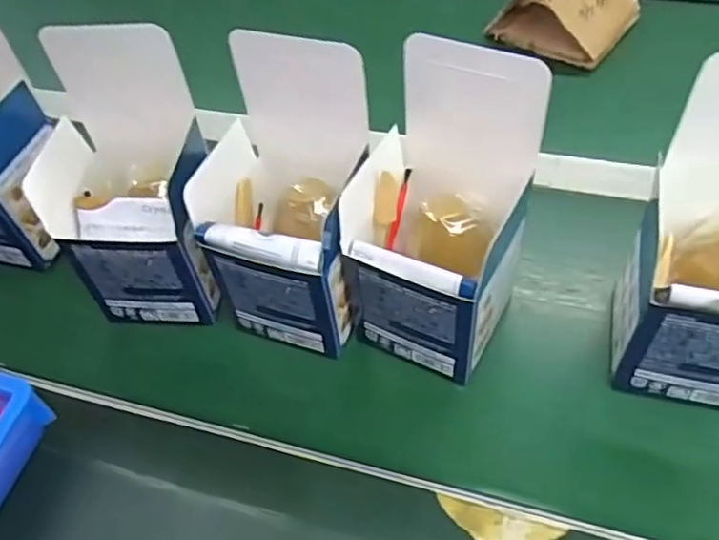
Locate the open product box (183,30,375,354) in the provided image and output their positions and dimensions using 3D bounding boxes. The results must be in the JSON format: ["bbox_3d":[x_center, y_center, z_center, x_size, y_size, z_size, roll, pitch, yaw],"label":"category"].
[{"bbox_3d":[-0.045,-0.040,0.393,0.093,0.160,0.101,14,54,16],"label":"open product box"}]

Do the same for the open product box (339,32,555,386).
[{"bbox_3d":[0.044,-0.027,0.367,0.095,0.171,0.091,23,57,22],"label":"open product box"}]

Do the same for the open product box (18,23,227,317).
[{"bbox_3d":[-0.145,-0.053,0.407,0.098,0.168,0.093,3,52,8],"label":"open product box"}]

